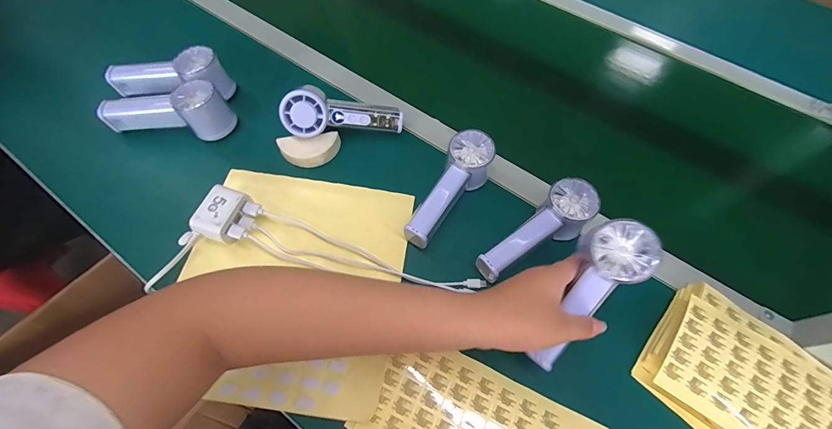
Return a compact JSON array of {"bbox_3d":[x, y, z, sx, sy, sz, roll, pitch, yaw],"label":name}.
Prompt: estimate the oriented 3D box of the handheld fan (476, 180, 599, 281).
[{"bbox_3d":[0.138,0.023,0.396,0.152,0.057,0.053,-37,70,-21],"label":"handheld fan"}]

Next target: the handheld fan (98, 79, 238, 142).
[{"bbox_3d":[-0.327,-0.144,0.467,0.161,0.057,0.061,6,61,-1],"label":"handheld fan"}]

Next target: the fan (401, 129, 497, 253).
[{"bbox_3d":[0.040,-0.028,0.427,0.052,0.052,0.152,32,76,13],"label":"fan"}]

